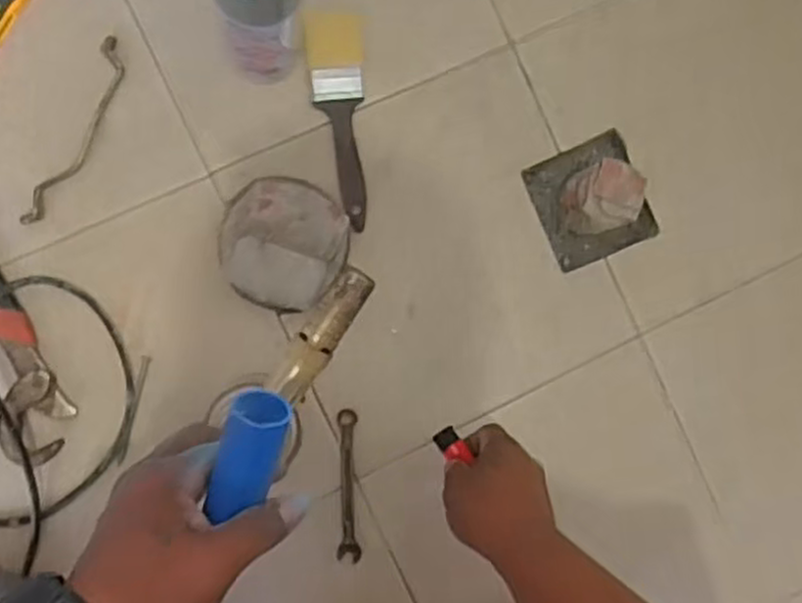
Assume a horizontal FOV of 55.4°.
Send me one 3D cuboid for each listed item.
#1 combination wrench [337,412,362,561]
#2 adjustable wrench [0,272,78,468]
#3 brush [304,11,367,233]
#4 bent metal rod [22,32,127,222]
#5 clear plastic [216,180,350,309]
[{"bbox_3d":[-0.047,0.166,0.686,0.019,0.004,0.136,0,89,-8],"label":"combination wrench"},{"bbox_3d":[-0.335,0.001,0.626,0.055,0.024,0.271,-18,92,-8],"label":"adjustable wrench"},{"bbox_3d":[-0.056,-0.159,0.672,0.050,0.016,0.184,-1,89,-8],"label":"brush"},{"bbox_3d":[-0.271,-0.141,0.642,0.024,0.006,0.171,24,86,-7],"label":"bent metal rod"},{"bbox_3d":[-0.101,-0.051,0.657,0.107,0.038,0.108,0,89,-8],"label":"clear plastic"}]

